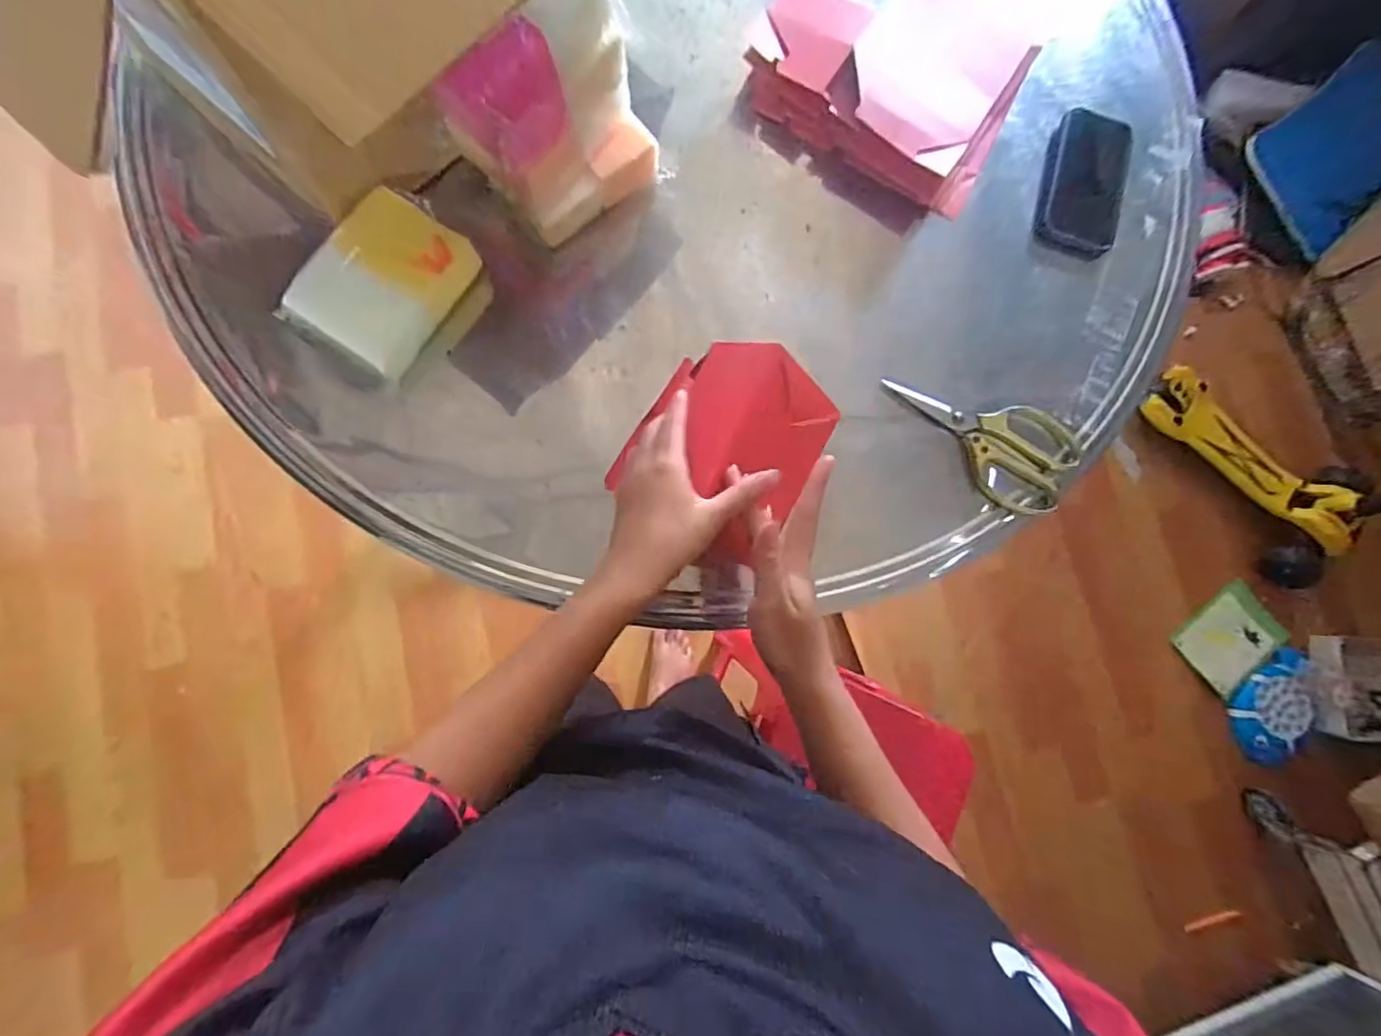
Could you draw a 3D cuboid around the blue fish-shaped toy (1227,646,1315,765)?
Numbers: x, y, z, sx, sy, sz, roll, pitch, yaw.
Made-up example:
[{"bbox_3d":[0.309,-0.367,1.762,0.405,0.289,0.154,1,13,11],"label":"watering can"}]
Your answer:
[{"bbox_3d":[1.346,0.428,1.370,0.156,0.077,0.277,31,79,1],"label":"blue fish-shaped toy"}]

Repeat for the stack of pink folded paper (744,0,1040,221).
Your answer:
[{"bbox_3d":[0.225,-0.486,0.620,0.264,0.053,0.250,33,79,2],"label":"stack of pink folded paper"}]

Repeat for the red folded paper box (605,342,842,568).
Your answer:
[{"bbox_3d":[0.031,-0.055,0.446,0.130,0.067,0.163,32,82,0],"label":"red folded paper box"}]

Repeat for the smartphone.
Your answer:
[{"bbox_3d":[0.426,-0.365,0.639,0.086,0.017,0.171,15,82,5],"label":"smartphone"}]

